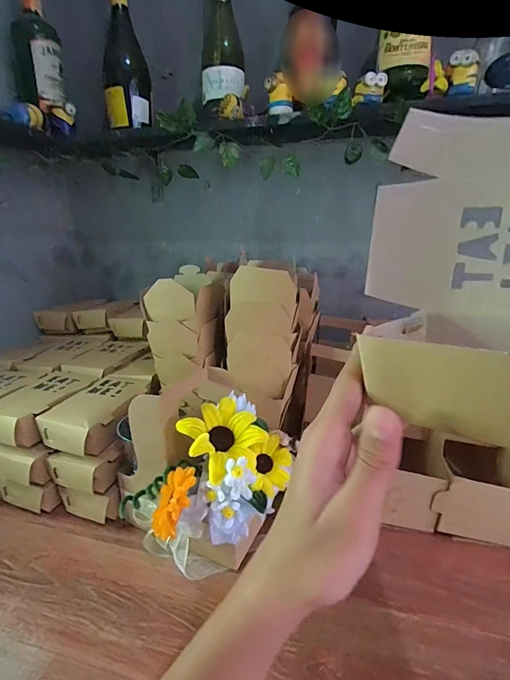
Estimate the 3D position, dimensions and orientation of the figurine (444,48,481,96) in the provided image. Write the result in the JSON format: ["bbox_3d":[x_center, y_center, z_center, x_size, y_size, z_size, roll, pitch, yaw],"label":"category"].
[{"bbox_3d":[0.316,-0.407,0.559,0.042,0.054,0.028,10,21,28],"label":"figurine"}]

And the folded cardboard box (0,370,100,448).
[{"bbox_3d":[-0.326,0.100,0.565,0.101,0.047,0.157,6,19,17],"label":"folded cardboard box"}]

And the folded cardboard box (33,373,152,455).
[{"bbox_3d":[-0.226,0.105,0.550,0.105,0.050,0.162,4,18,11],"label":"folded cardboard box"}]

